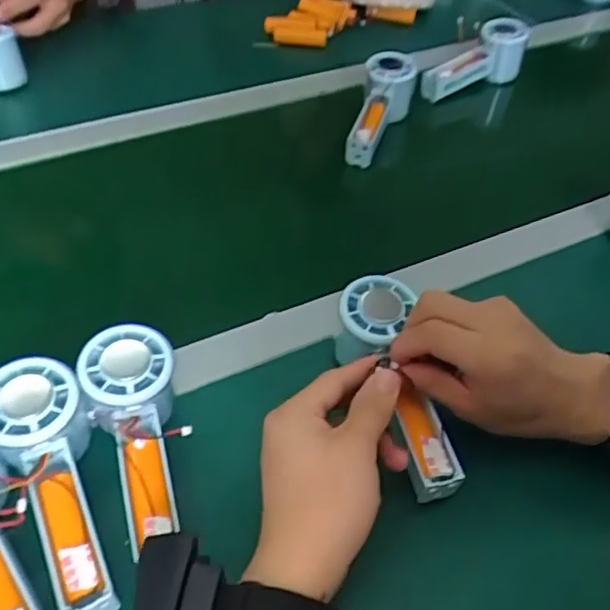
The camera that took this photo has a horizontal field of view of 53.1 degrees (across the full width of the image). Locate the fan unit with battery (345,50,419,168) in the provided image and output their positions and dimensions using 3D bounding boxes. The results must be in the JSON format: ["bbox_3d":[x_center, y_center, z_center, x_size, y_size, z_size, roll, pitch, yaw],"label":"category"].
[{"bbox_3d":[0.088,-0.224,0.688,0.054,0.054,0.178,13,48,8],"label":"fan unit with battery"}]

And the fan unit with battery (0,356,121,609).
[{"bbox_3d":[-0.146,0.110,0.362,0.054,0.057,0.151,-18,63,-19],"label":"fan unit with battery"}]

